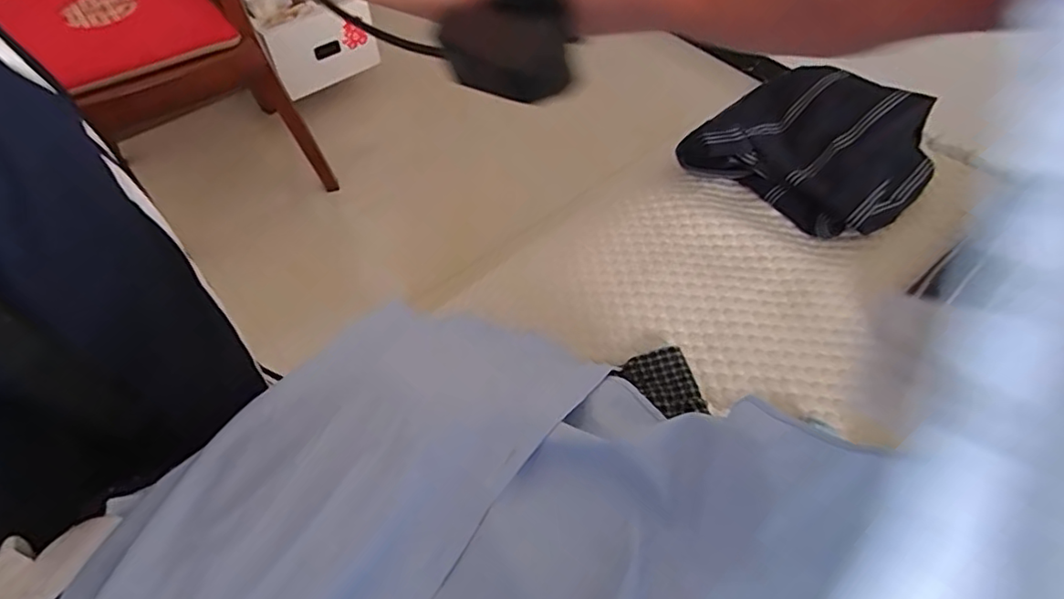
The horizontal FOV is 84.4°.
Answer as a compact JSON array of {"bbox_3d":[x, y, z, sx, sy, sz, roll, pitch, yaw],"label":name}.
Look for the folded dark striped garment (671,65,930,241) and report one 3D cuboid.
[{"bbox_3d":[0.374,-0.205,0.762,0.250,0.062,0.275,35,63,24],"label":"folded dark striped garment"}]

